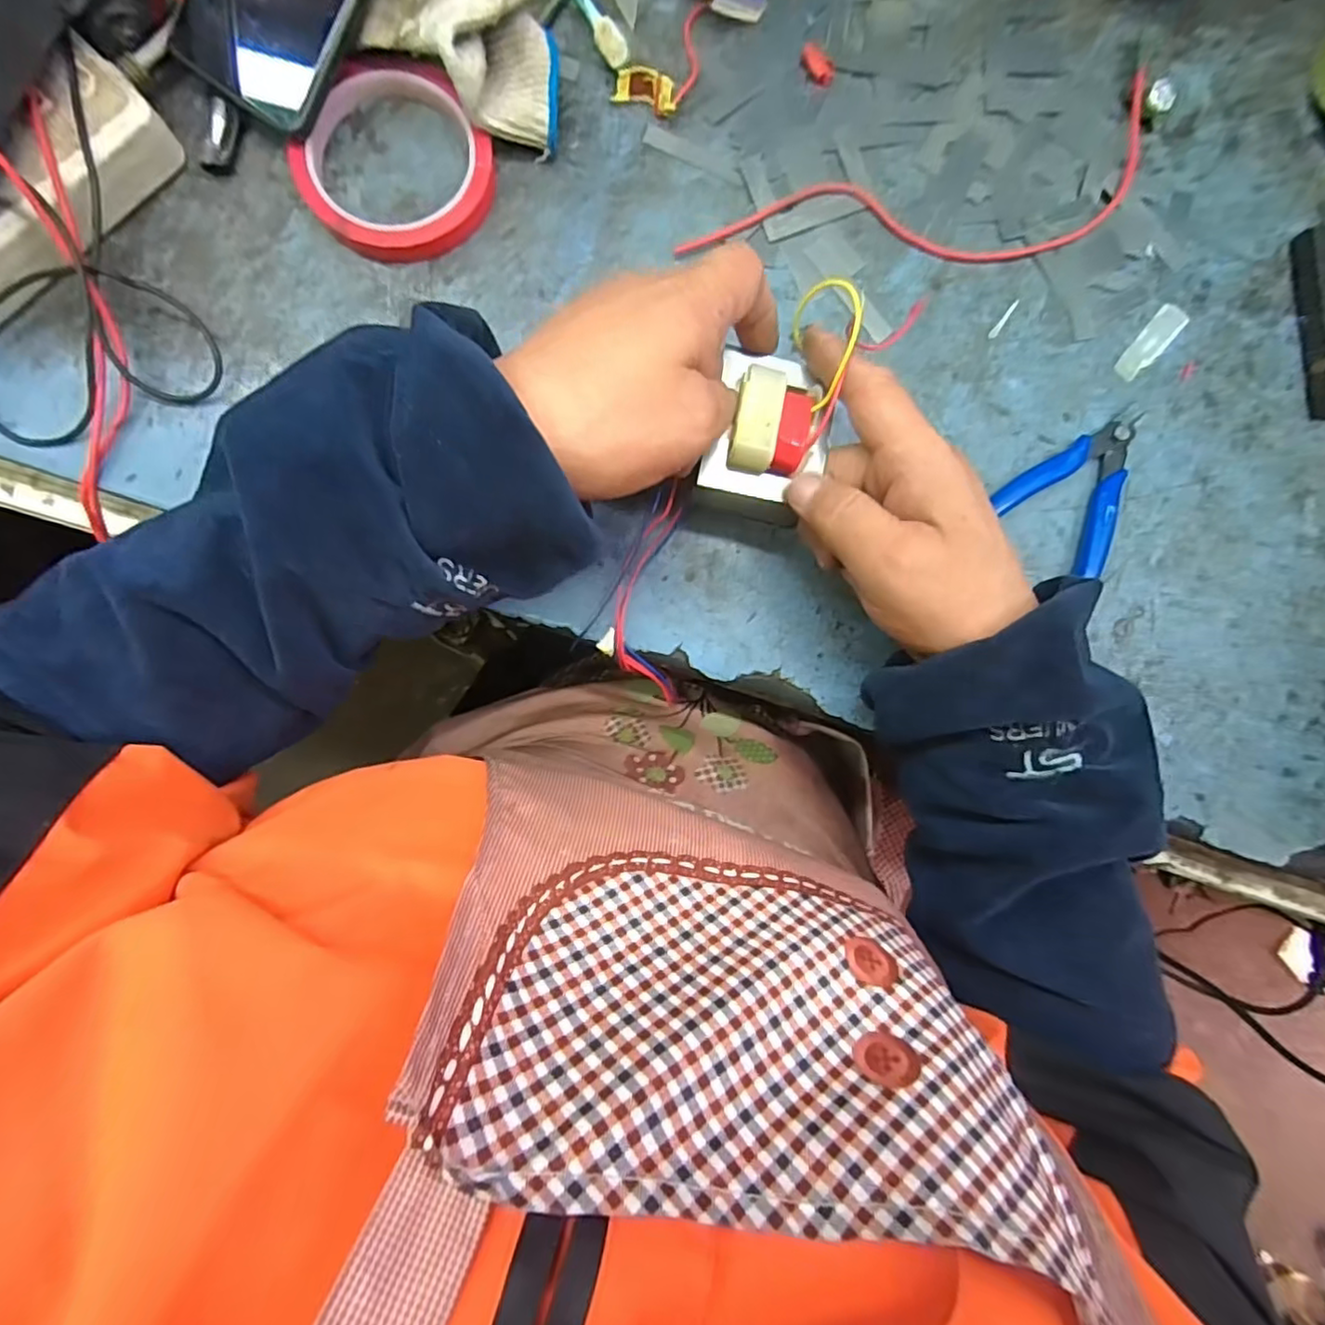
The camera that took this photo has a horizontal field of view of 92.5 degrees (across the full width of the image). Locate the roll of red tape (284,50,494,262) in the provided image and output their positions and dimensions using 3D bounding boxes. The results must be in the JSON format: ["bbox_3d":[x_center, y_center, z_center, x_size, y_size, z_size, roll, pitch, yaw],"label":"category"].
[{"bbox_3d":[-0.137,-0.254,0.321,0.091,0.018,0.093,0,89,-4],"label":"roll of red tape"}]

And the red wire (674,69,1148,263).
[{"bbox_3d":[0.148,-0.242,0.343,0.274,0.013,0.072,-20,90,-4],"label":"red wire"}]

